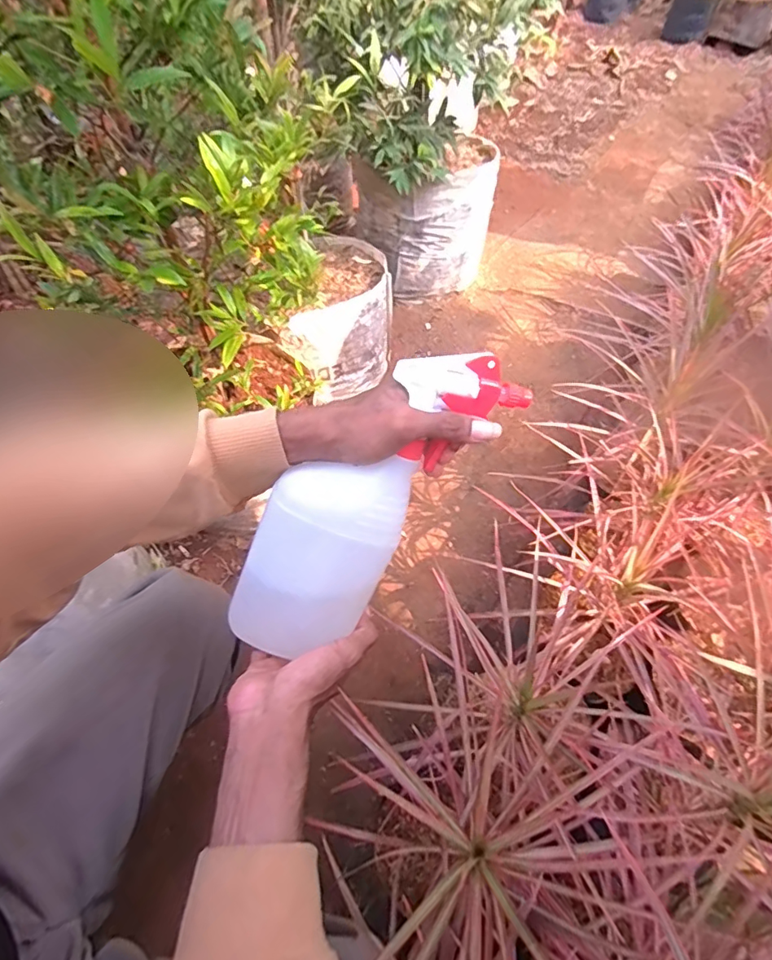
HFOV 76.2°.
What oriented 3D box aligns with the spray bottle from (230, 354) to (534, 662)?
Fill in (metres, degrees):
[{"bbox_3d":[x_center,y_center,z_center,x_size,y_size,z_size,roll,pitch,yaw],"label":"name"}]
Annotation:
[{"bbox_3d":[-0.025,0.023,0.355,0.077,0.080,0.279,46,105,27],"label":"spray bottle"}]

